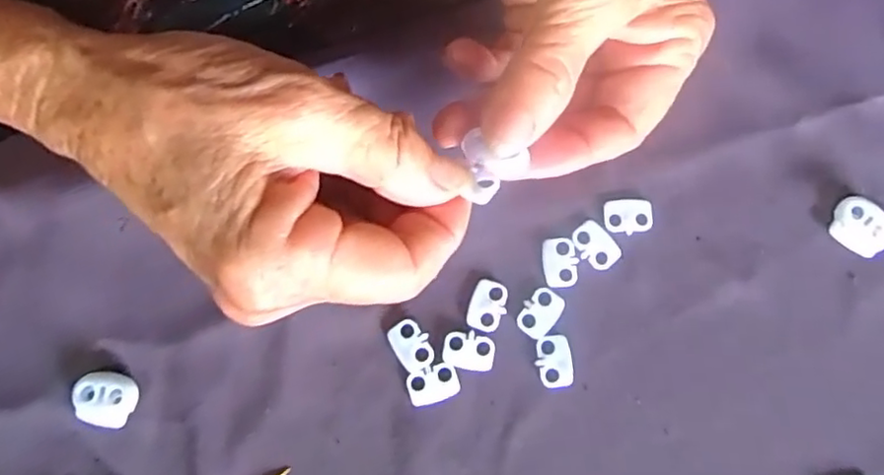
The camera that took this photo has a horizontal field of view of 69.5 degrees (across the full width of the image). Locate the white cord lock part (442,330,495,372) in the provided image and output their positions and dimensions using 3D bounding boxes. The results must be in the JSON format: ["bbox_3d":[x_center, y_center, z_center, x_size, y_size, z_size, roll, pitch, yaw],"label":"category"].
[{"bbox_3d":[0.010,0.042,0.233,0.019,0.004,0.013,9,80,2],"label":"white cord lock part"}]

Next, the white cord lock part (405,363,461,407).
[{"bbox_3d":[-0.003,0.053,0.231,0.018,0.004,0.013,-17,80,-3],"label":"white cord lock part"}]

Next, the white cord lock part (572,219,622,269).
[{"bbox_3d":[0.059,0.003,0.241,0.013,0.004,0.019,-42,82,-7],"label":"white cord lock part"}]

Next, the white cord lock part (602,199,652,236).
[{"bbox_3d":[0.071,-0.008,0.243,0.018,0.004,0.013,-1,80,0],"label":"white cord lock part"}]

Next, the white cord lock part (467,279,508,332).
[{"bbox_3d":[0.017,0.025,0.237,0.013,0.004,0.019,19,80,3],"label":"white cord lock part"}]

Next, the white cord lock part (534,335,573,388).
[{"bbox_3d":[0.041,0.045,0.233,0.013,0.004,0.019,-7,80,-1],"label":"white cord lock part"}]

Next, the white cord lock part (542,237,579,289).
[{"bbox_3d":[0.044,0.009,0.240,0.013,0.004,0.019,-7,80,-1],"label":"white cord lock part"}]

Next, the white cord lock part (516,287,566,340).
[{"bbox_3d":[0.037,0.028,0.236,0.013,0.004,0.019,31,81,5],"label":"white cord lock part"}]

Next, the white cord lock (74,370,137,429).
[{"bbox_3d":[-0.121,0.058,0.228,0.020,0.007,0.019,21,81,4],"label":"white cord lock"}]

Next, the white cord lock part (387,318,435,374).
[{"bbox_3d":[-0.011,0.039,0.233,0.013,0.004,0.019,-30,81,-5],"label":"white cord lock part"}]

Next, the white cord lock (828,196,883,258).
[{"bbox_3d":[0.159,-0.004,0.241,0.021,0.006,0.019,32,81,6],"label":"white cord lock"}]

